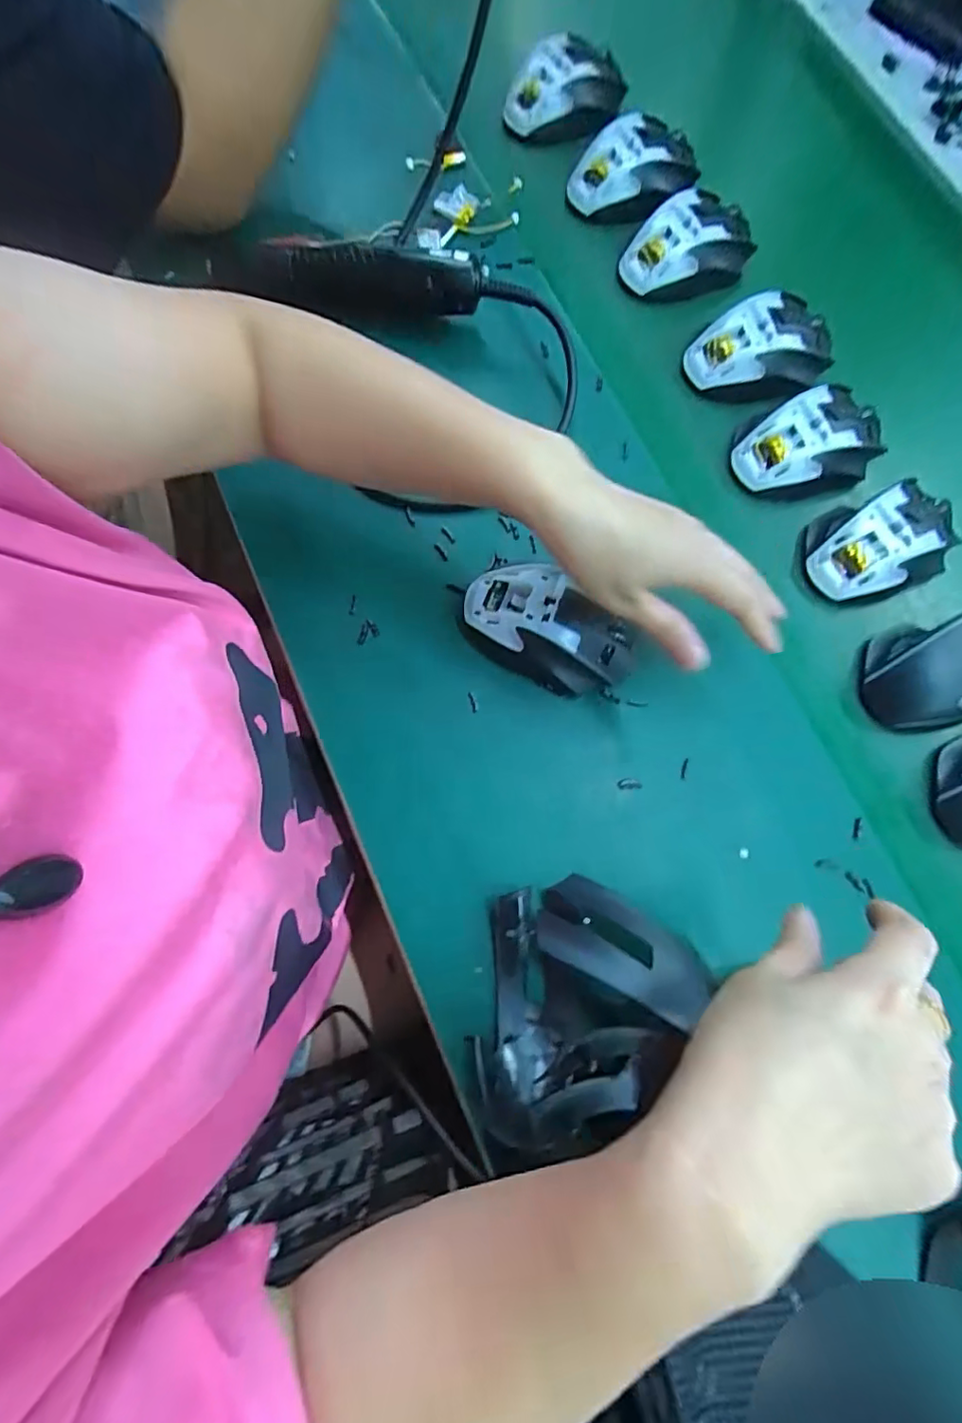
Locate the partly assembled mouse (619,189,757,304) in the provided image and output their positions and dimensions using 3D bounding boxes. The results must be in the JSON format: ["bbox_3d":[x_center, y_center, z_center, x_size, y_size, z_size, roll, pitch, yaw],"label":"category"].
[{"bbox_3d":[0.171,-0.388,0.475,0.112,0.038,0.066,-14,77,-6],"label":"partly assembled mouse"}]

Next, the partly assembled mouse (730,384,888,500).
[{"bbox_3d":[0.247,-0.201,0.423,0.105,0.032,0.068,-20,77,-6],"label":"partly assembled mouse"}]

